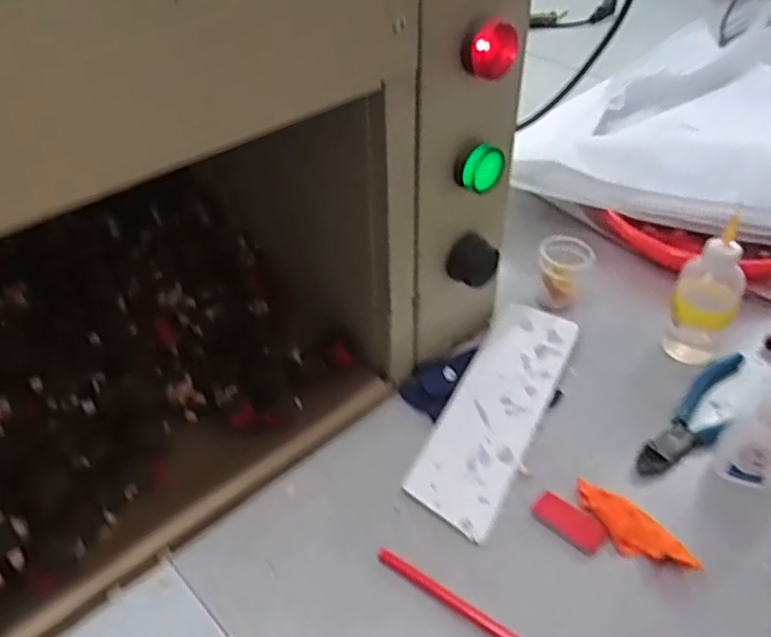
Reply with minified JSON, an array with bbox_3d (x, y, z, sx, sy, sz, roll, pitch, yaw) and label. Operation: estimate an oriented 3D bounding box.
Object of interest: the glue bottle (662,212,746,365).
[{"bbox_3d":[0.211,-0.019,0.457,0.039,0.108,0.033,22,47,25],"label":"glue bottle"}]

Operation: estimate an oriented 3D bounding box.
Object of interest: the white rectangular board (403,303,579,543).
[{"bbox_3d":[0.072,0.053,0.447,0.056,0.007,0.182,18,46,21],"label":"white rectangular board"}]

